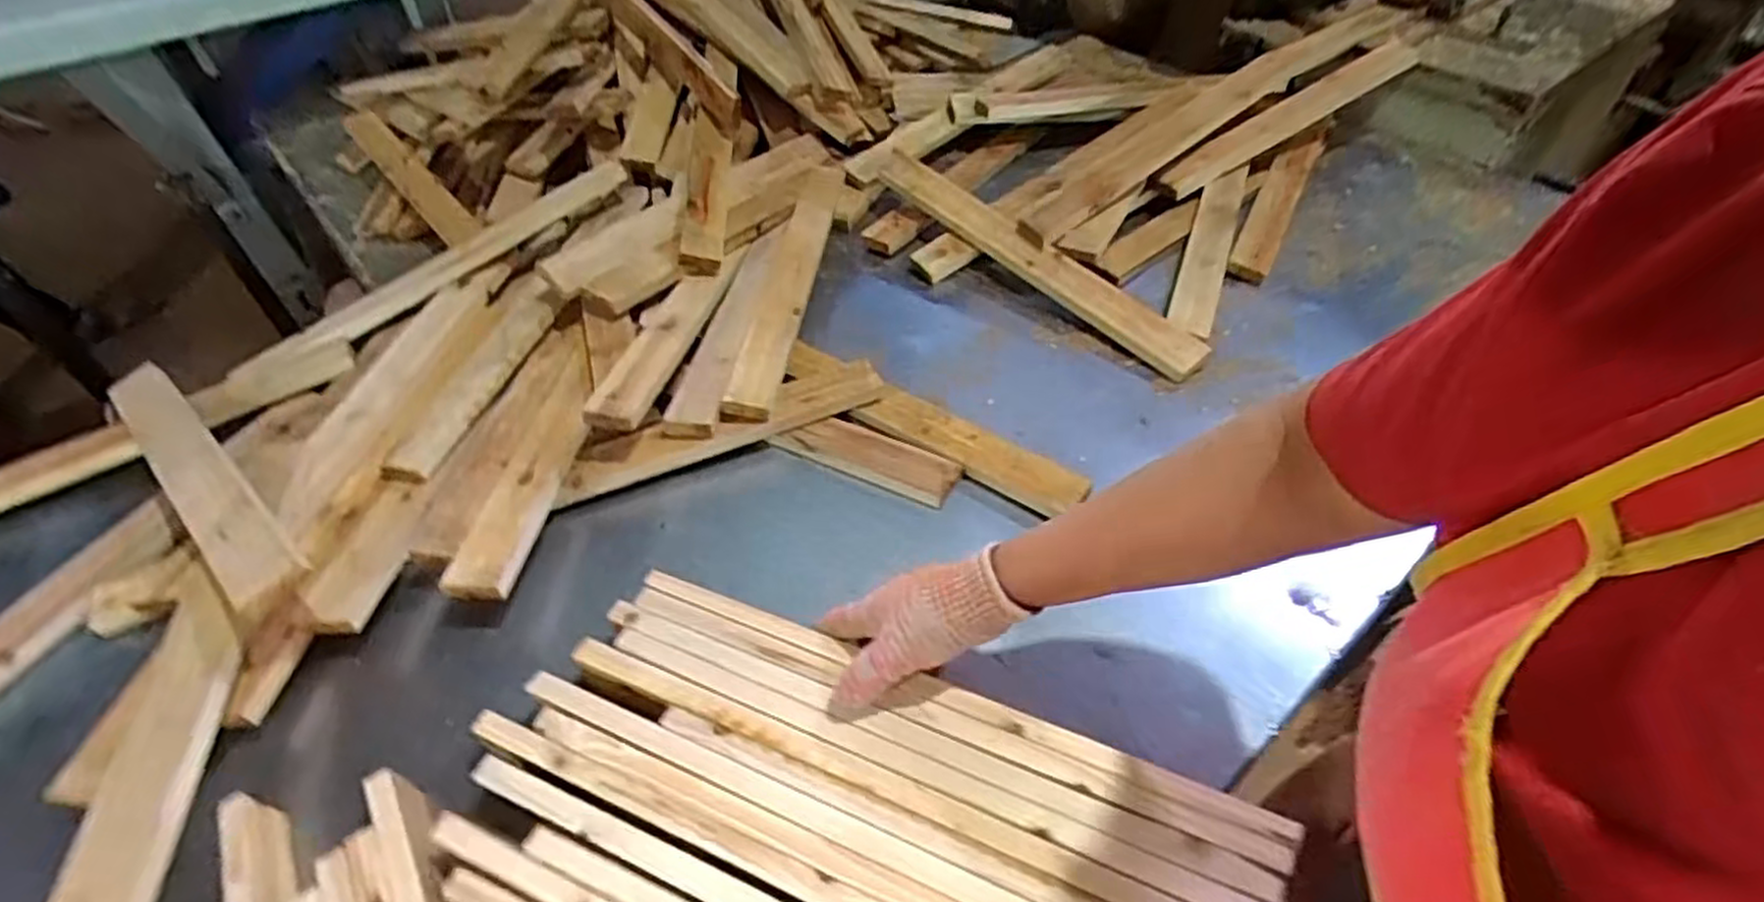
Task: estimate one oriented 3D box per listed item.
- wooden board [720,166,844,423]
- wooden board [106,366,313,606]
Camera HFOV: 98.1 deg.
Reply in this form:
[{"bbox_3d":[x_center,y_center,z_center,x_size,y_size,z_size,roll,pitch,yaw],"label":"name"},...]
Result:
[{"bbox_3d":[-0.112,-0.225,0.957,0.056,0.025,0.560,2,46,6],"label":"wooden board"},{"bbox_3d":[-0.636,0.012,0.703,0.479,0.020,0.057,27,67,33],"label":"wooden board"}]

